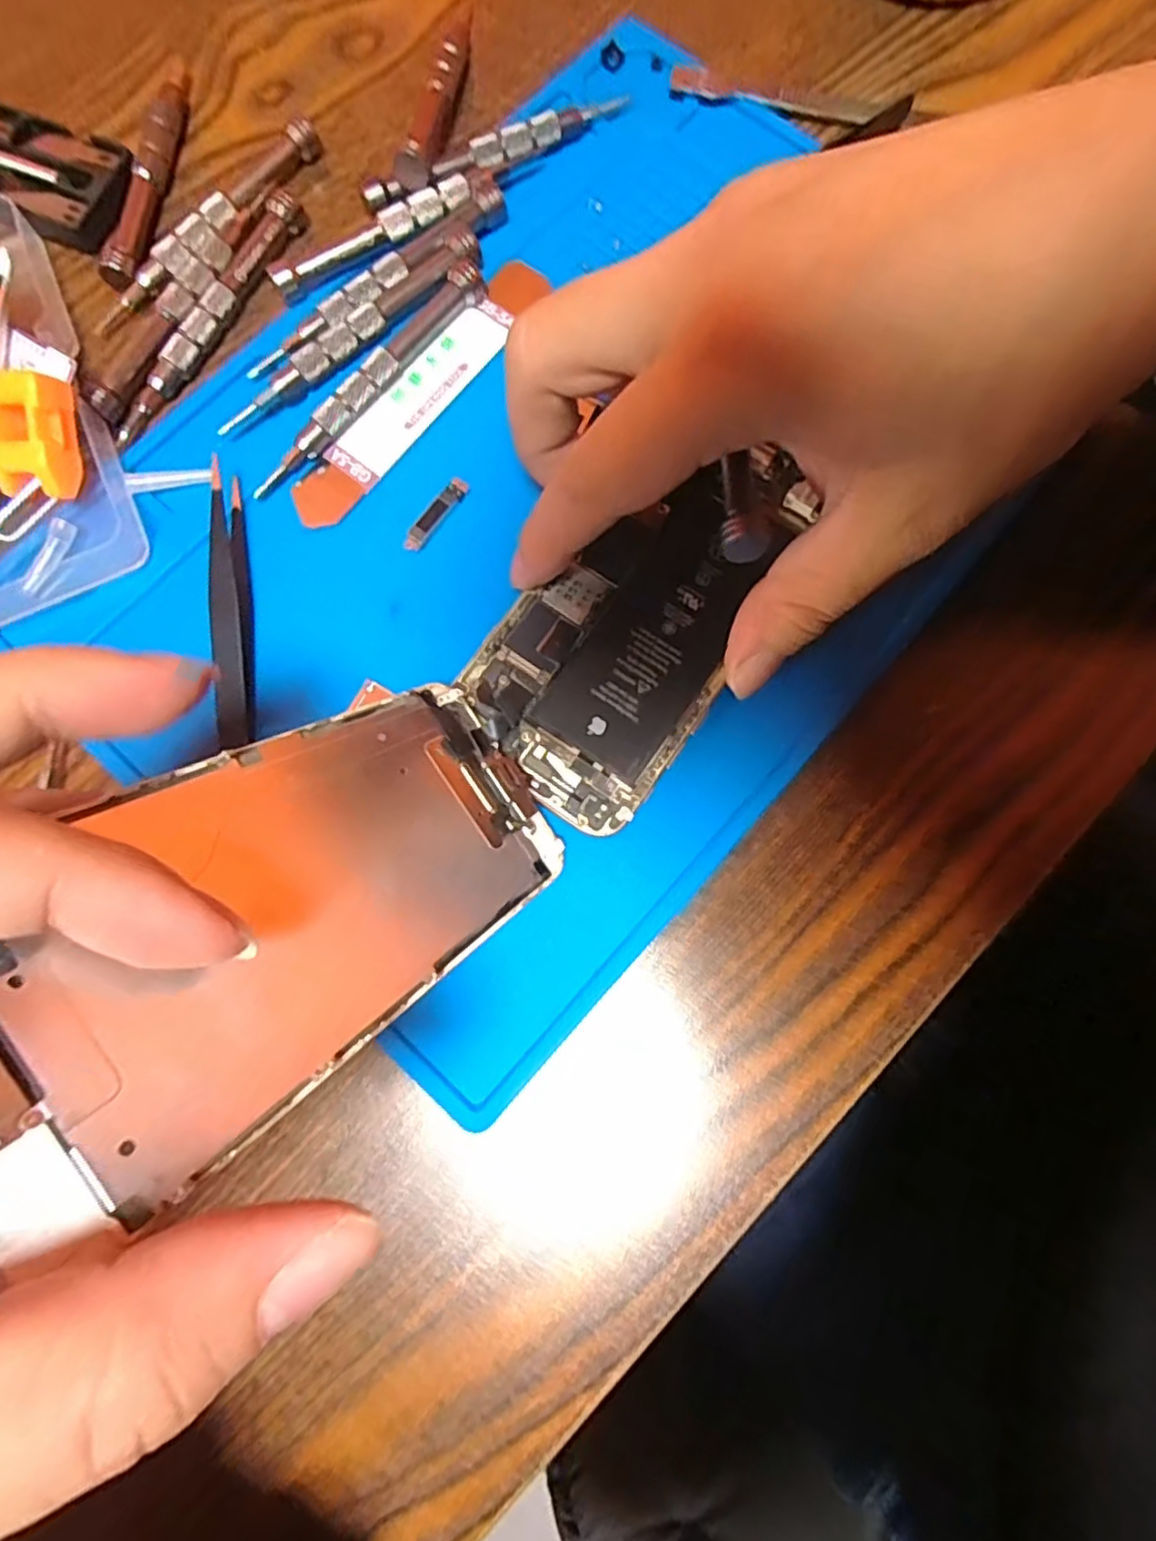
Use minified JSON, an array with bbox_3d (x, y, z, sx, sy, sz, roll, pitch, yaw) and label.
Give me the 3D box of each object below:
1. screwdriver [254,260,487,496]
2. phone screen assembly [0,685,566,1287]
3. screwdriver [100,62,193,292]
[{"bbox_3d":[-0.067,-0.128,0.220,0.012,0.010,0.101,40,83,6],"label":"screwdriver"},{"bbox_3d":[-0.054,0.023,0.138,0.004,0.130,0.061,-33,92,37],"label":"phone screen assembly"},{"bbox_3d":[-0.152,-0.214,0.240,0.013,0.010,0.094,6,81,1],"label":"screwdriver"}]

